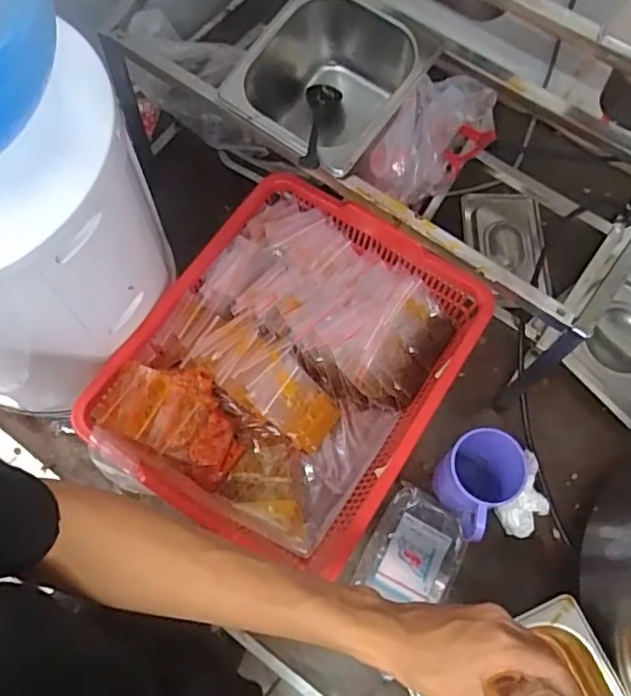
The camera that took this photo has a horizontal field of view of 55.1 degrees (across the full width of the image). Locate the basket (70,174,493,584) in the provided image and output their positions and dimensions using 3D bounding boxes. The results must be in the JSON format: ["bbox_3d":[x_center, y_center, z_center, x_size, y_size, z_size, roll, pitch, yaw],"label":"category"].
[{"bbox_3d":[-0.021,0.024,0.698,0.317,0.102,0.398,32,71,11],"label":"basket"}]

